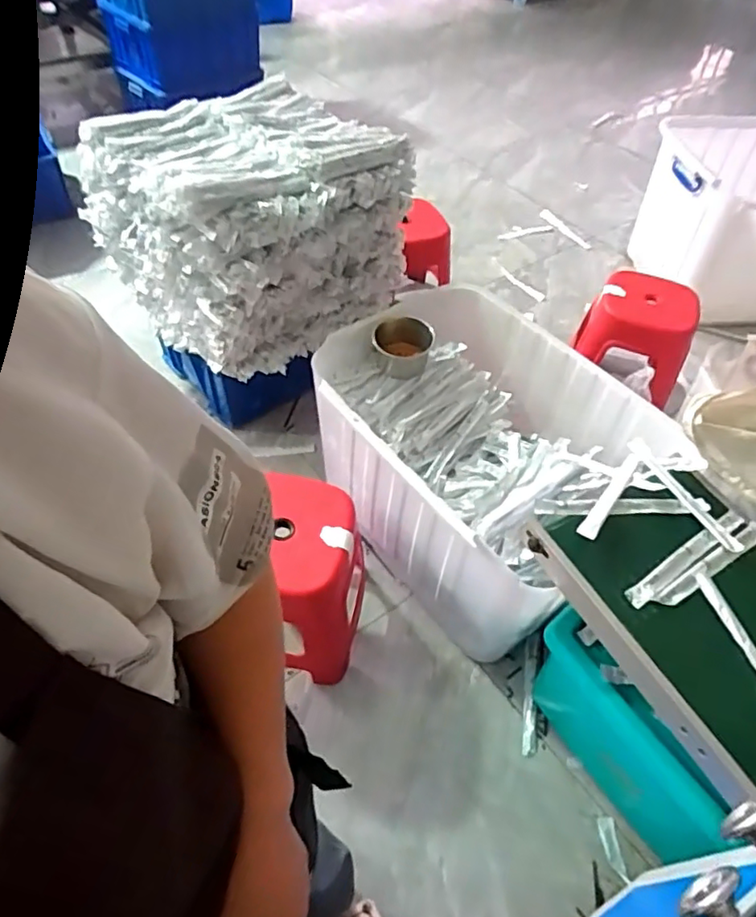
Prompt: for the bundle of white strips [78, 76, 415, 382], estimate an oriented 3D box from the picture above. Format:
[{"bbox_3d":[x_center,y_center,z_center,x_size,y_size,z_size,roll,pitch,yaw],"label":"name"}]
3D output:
[{"bbox_3d":[-0.284,-0.589,1.461,0.512,0.416,0.553,38,58,23],"label":"bundle of white strips"}]

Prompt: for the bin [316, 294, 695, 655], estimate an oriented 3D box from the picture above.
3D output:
[{"bbox_3d":[0.208,0.001,1.336,0.515,0.405,0.715,-28,59,-24],"label":"bin"}]

